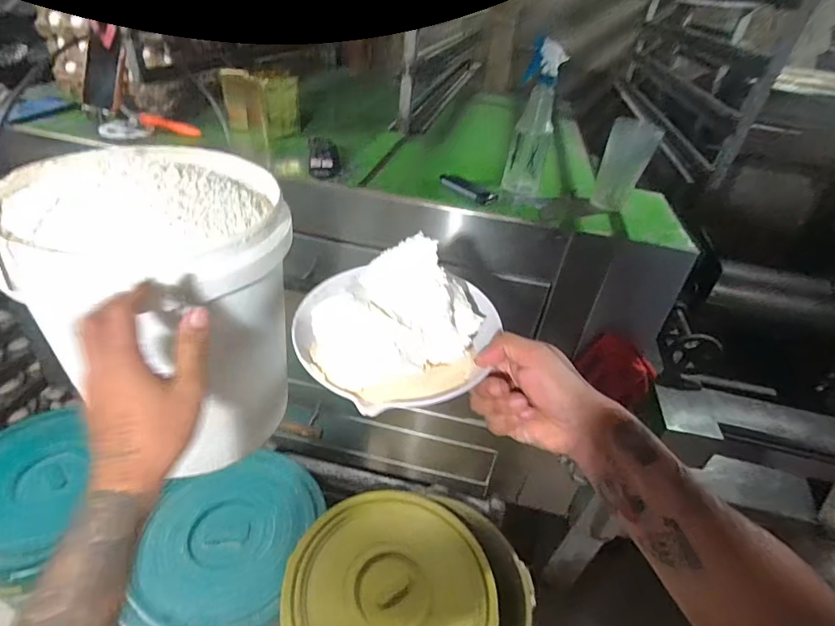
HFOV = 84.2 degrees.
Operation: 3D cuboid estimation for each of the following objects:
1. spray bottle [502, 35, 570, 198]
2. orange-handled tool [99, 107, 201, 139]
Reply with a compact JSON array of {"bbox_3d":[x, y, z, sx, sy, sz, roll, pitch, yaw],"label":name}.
[{"bbox_3d":[0.208,-0.337,0.820,0.073,0.240,0.064,17,37,12],"label":"spray bottle"},{"bbox_3d":[-0.541,-0.381,0.939,0.179,0.044,0.029,-4,37,-16],"label":"orange-handled tool"}]

